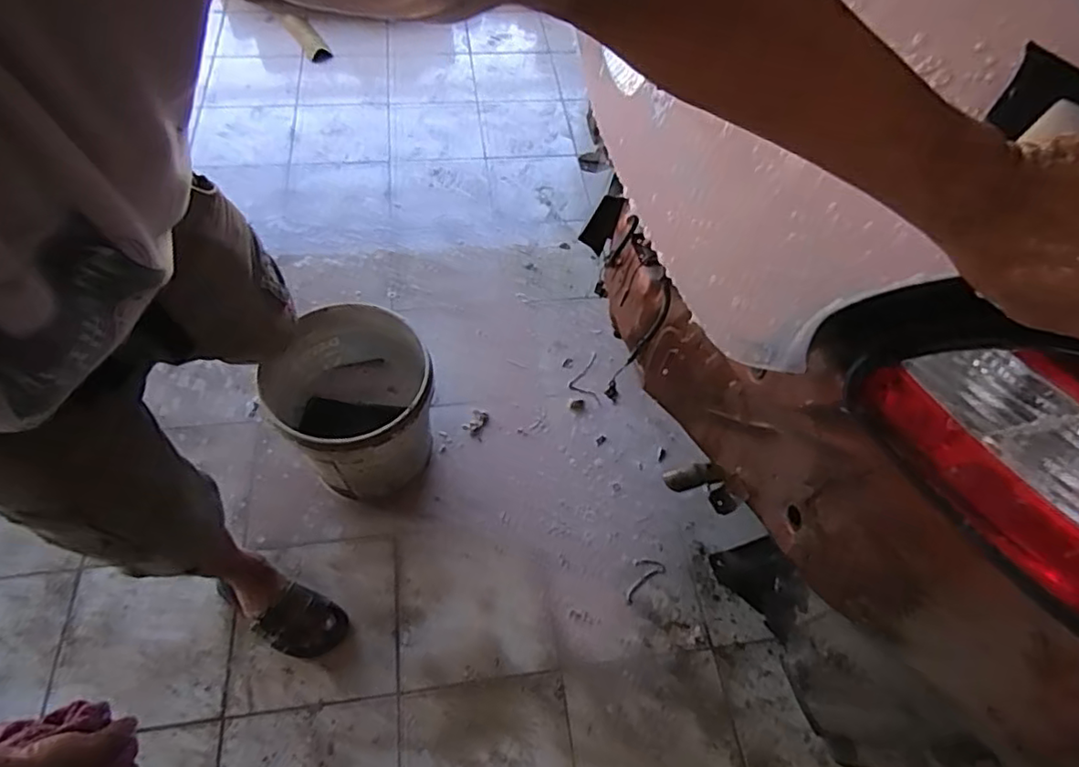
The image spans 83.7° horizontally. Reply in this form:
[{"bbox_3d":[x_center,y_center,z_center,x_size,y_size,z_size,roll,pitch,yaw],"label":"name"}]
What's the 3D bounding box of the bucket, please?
[{"bbox_3d":[-0.358,0.045,1.207,0.286,0.313,0.331,-26,63,-18],"label":"bucket"}]

